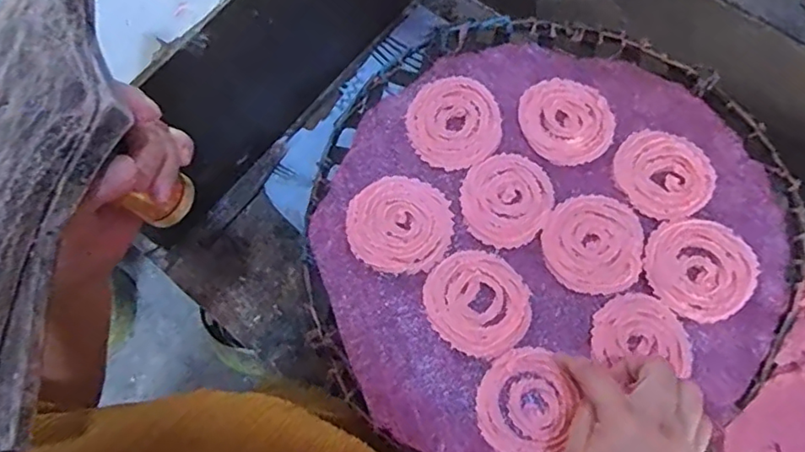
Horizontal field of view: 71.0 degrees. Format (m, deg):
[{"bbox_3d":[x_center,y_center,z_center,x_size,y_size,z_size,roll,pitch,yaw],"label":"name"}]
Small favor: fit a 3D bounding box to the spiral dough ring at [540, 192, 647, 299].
[{"bbox_3d":[0.151,0.014,0.444,0.074,0.010,0.080,-1,72,3],"label":"spiral dough ring"}]

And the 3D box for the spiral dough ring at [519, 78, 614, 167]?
[{"bbox_3d":[0.139,-0.090,0.480,0.072,0.006,0.080,-16,72,-2],"label":"spiral dough ring"}]

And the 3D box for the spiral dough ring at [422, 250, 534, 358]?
[{"bbox_3d":[0.058,0.058,0.433,0.079,0.010,0.075,-1,72,3],"label":"spiral dough ring"}]

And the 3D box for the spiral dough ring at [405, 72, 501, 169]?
[{"bbox_3d":[0.044,-0.089,0.483,0.077,0.004,0.084,-1,72,3],"label":"spiral dough ring"}]

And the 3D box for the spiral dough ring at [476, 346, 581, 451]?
[{"bbox_3d":[0.089,0.127,0.404,0.066,0.009,0.078,21,76,6],"label":"spiral dough ring"}]

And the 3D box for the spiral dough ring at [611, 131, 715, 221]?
[{"bbox_3d":[0.211,-0.043,0.459,0.072,0.012,0.075,-1,72,3],"label":"spiral dough ring"}]

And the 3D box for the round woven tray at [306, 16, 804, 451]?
[{"bbox_3d":[0.106,-0.007,0.449,0.368,0.033,0.346,-1,72,3],"label":"round woven tray"}]

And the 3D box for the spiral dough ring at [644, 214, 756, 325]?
[{"bbox_3d":[0.226,0.032,0.431,0.078,0.006,0.077,-1,72,3],"label":"spiral dough ring"}]

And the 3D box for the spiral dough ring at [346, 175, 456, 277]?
[{"bbox_3d":[-0.001,-0.002,0.456,0.083,0.004,0.082,-1,72,3],"label":"spiral dough ring"}]

